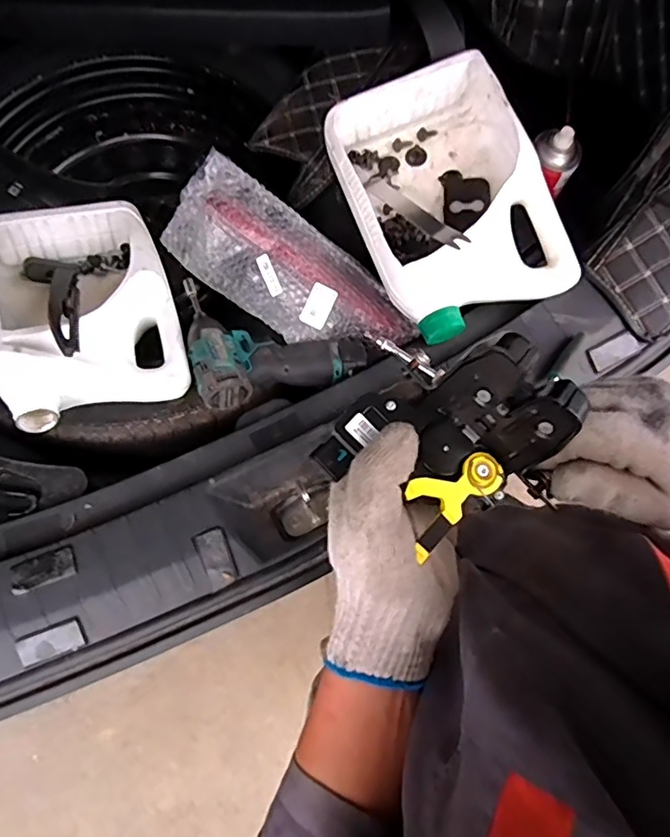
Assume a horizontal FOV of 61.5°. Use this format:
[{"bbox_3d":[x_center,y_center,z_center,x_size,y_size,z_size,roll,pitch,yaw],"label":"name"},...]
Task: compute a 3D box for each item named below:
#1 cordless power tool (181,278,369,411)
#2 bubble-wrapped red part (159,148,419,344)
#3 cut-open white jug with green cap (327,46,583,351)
[{"bbox_3d":[-0.076,-0.114,0.685,0.202,0.061,0.175,-12,76,-5],"label":"cordless power tool"},{"bbox_3d":[-0.060,-0.187,0.701,0.315,0.061,0.135,39,77,8],"label":"bubble-wrapped red part"},{"bbox_3d":[0.139,-0.257,0.675,0.223,0.099,0.306,-21,77,-7],"label":"cut-open white jug with green cap"}]

